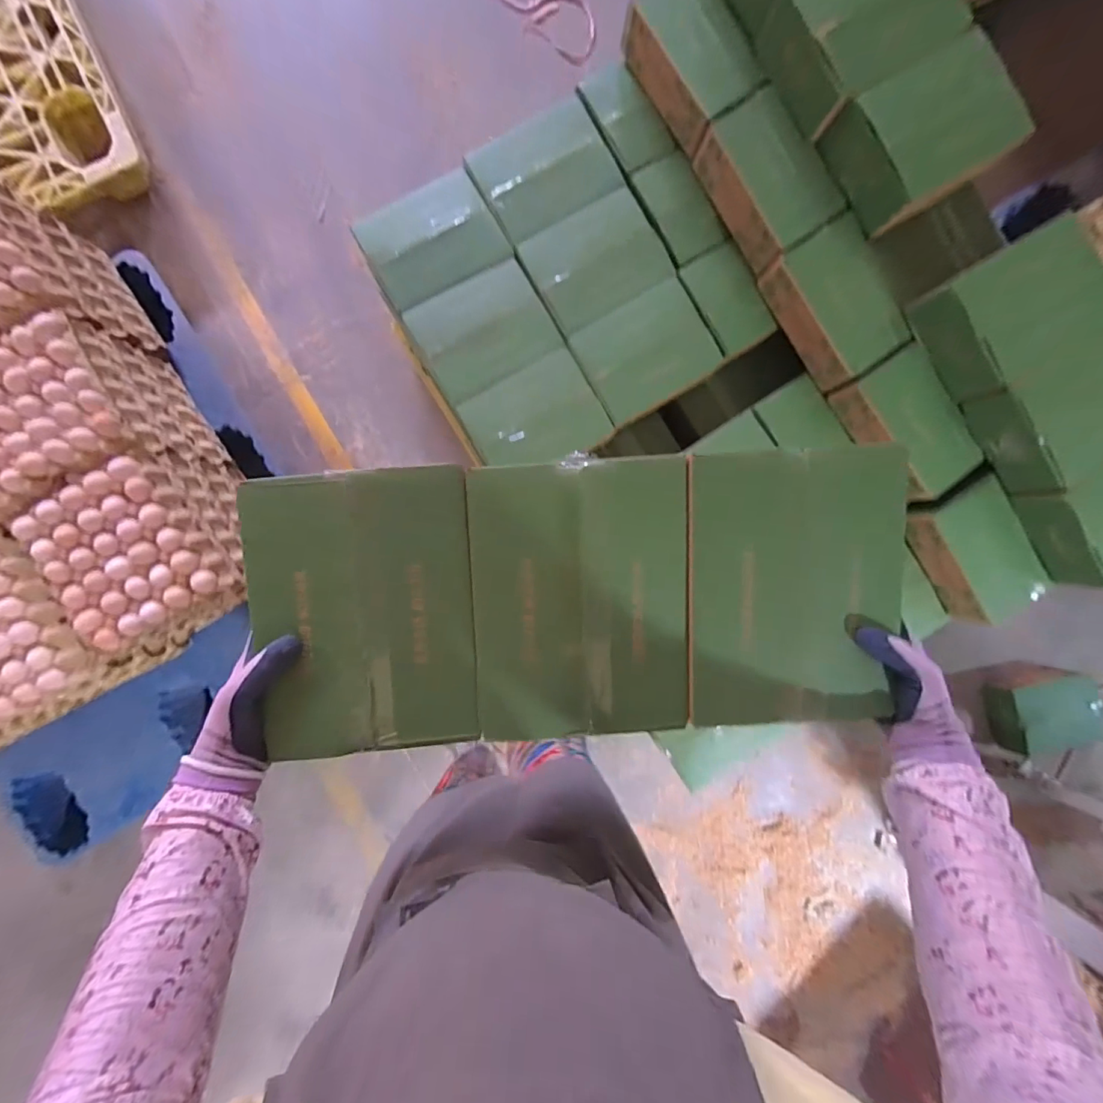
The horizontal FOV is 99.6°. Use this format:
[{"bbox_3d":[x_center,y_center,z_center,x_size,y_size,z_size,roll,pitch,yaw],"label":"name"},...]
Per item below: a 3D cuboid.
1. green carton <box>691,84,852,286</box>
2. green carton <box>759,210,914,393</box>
[{"bbox_3d":[0.417,-0.704,0.898,0.177,0.085,0.275,-31,92,0],"label":"green carton"},{"bbox_3d":[0.551,-0.475,0.899,0.180,0.083,0.264,-36,92,0],"label":"green carton"}]

